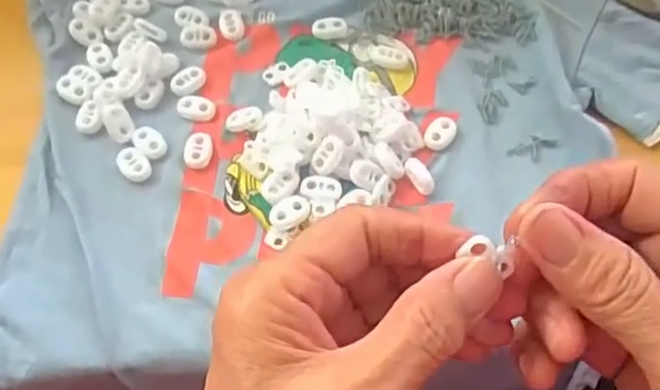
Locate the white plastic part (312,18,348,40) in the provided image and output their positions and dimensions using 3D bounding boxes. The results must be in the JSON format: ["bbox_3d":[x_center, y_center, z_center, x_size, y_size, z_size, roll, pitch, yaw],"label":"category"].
[{"bbox_3d":[0.000,-0.107,0.415,0.022,0.005,0.013,-5,59,-3],"label":"white plastic part"}]

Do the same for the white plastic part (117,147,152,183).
[{"bbox_3d":[-0.110,-0.017,0.363,0.015,0.005,0.023,-40,67,-21],"label":"white plastic part"}]

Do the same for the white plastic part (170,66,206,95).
[{"bbox_3d":[-0.086,-0.070,0.393,0.023,0.004,0.015,-36,66,-19],"label":"white plastic part"}]

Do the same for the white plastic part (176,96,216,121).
[{"bbox_3d":[-0.079,-0.051,0.382,0.022,0.004,0.016,11,60,7],"label":"white plastic part"}]

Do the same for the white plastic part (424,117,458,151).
[{"bbox_3d":[0.064,-0.036,0.374,0.015,0.004,0.023,26,63,15],"label":"white plastic part"}]

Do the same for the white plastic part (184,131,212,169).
[{"bbox_3d":[-0.074,-0.026,0.367,0.014,0.004,0.022,3,59,2],"label":"white plastic part"}]

